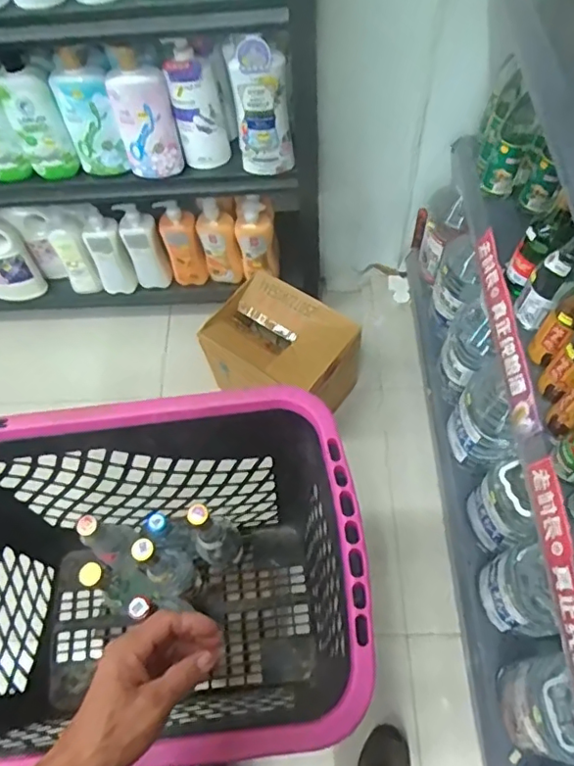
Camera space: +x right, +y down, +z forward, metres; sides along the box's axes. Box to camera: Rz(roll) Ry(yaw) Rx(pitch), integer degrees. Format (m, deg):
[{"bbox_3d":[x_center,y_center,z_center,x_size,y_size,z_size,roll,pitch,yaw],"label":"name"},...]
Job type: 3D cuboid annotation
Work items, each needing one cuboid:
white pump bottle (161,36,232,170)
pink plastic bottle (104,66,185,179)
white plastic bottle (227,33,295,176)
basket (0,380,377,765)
[{"bbox_3d":[-0.178,-0.540,1.124,0.094,0.251,0.071,-1,62,3],"label":"white pump bottle"},{"bbox_3d":[-0.285,-0.525,1.121,0.112,0.215,0.074,-19,62,-7],"label":"pink plastic bottle"},{"bbox_3d":[-0.048,-0.530,1.080,0.107,0.266,0.055,-8,61,-1],"label":"white plastic bottle"},{"bbox_3d":[-0.186,0.297,0.784,0.549,0.477,0.368,-7,61,0],"label":"basket"}]

